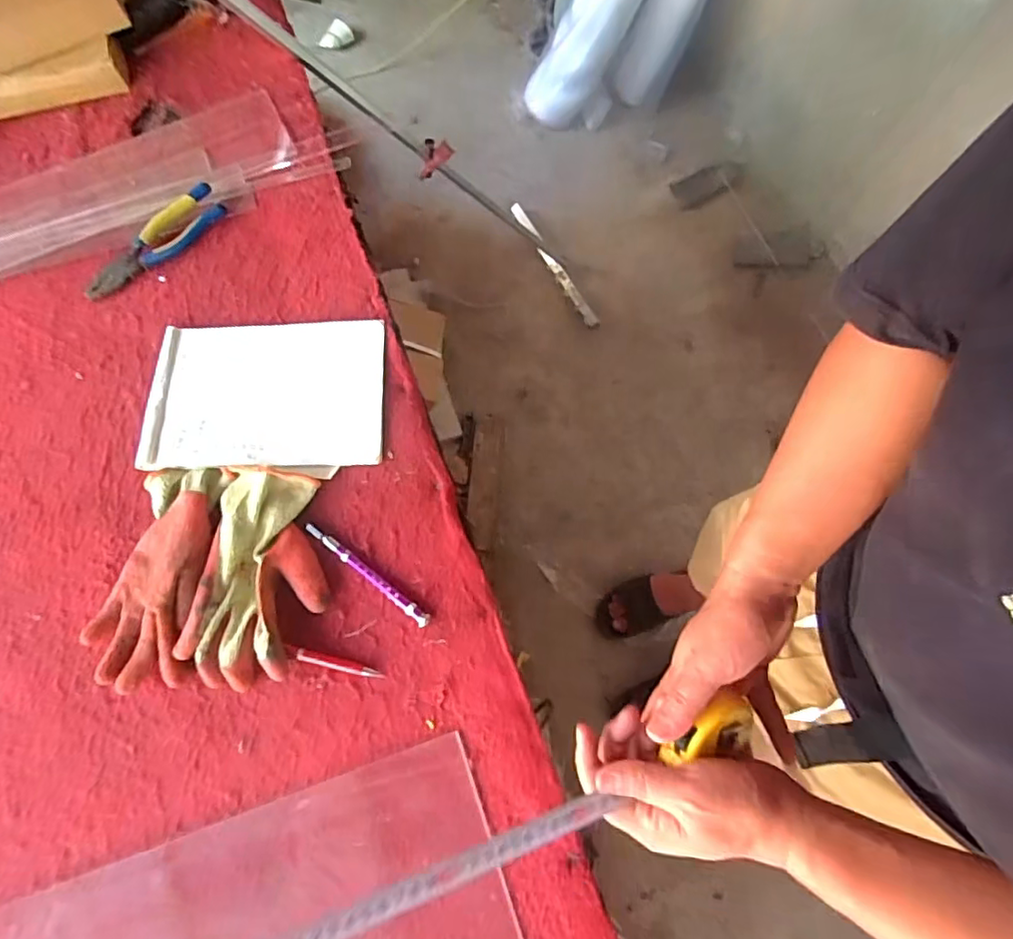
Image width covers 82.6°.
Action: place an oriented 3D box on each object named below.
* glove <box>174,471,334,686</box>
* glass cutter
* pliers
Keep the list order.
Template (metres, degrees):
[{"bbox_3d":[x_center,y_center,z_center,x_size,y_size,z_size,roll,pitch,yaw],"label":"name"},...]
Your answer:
[{"bbox_3d":[-0.252,0.108,0.588,0.139,0.035,0.219,7,75,3],"label":"glove"},{"bbox_3d":[-0.145,0.108,0.598,0.162,0.013,0.012,36,78,10],"label":"glass cutter"},{"bbox_3d":[-0.431,-0.275,0.703,0.053,0.021,0.190,42,79,12],"label":"pliers"}]

